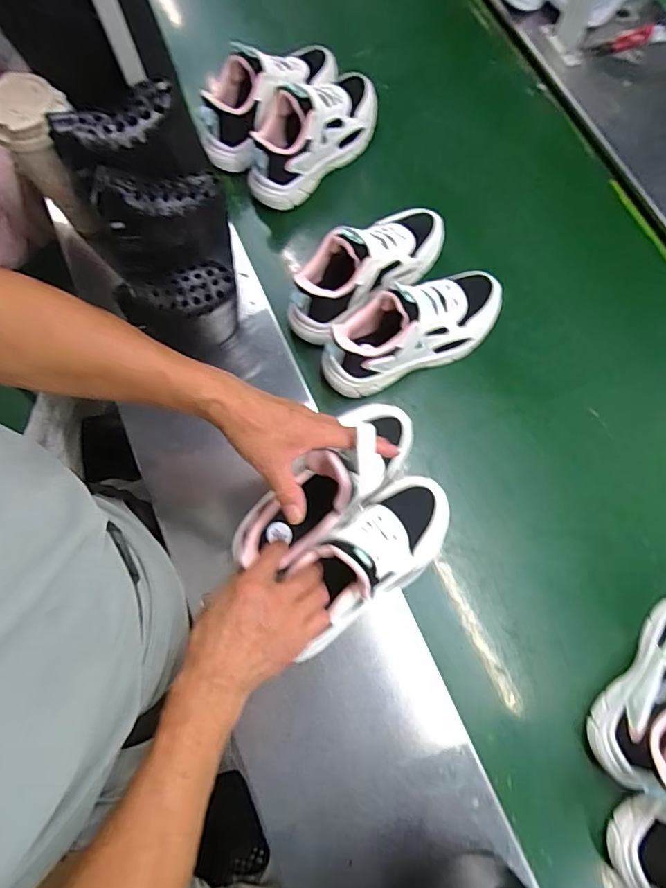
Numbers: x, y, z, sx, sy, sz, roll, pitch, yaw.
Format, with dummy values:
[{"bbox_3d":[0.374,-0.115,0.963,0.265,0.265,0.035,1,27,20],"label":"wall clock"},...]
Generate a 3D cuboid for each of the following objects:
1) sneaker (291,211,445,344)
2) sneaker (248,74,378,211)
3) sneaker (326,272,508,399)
[{"bbox_3d":[0.045,-0.239,0.657,0.255,0.121,0.082,-39,75,-10],"label":"sneaker"},{"bbox_3d":[-0.031,-0.470,0.725,0.100,0.110,0.252,41,78,13],"label":"sneaker"},{"bbox_3d":[0.106,-0.152,0.630,0.254,0.115,0.089,-23,73,-5],"label":"sneaker"}]

